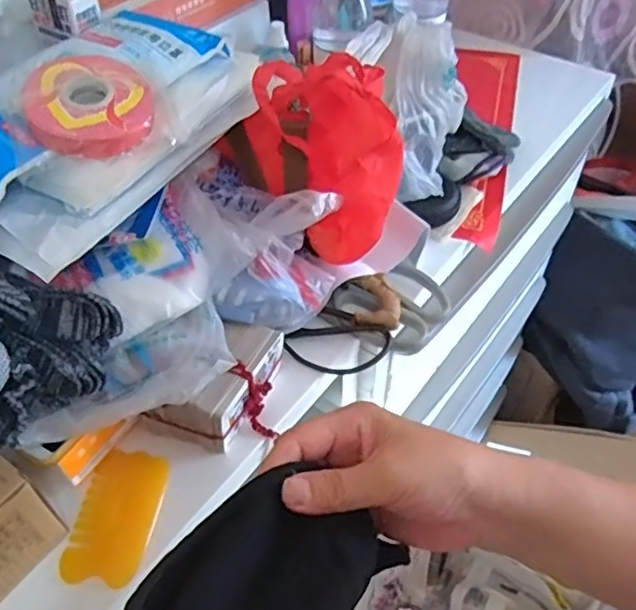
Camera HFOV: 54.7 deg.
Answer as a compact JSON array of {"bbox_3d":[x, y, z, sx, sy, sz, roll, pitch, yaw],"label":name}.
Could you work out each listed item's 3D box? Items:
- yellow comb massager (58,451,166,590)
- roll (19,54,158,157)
[{"bbox_3d":[-0.139,0.145,0.426,0.050,0.013,0.092,6,48,7],"label":"yellow comb massager"},{"bbox_3d":[-0.147,-0.131,0.399,0.081,0.018,0.078,-18,68,-21],"label":"roll"}]

